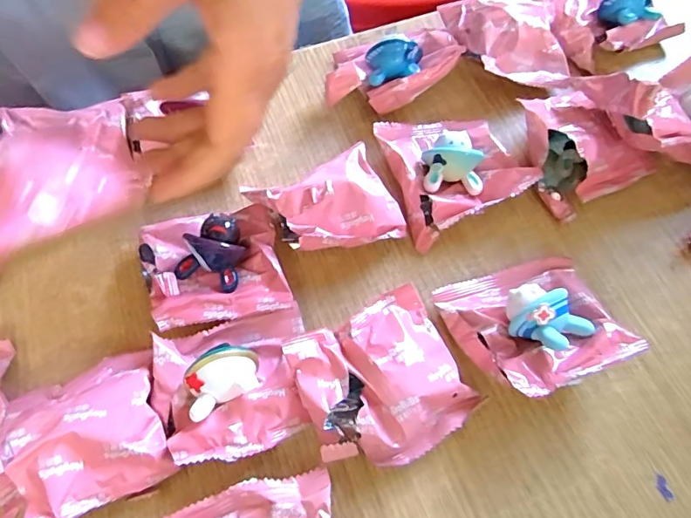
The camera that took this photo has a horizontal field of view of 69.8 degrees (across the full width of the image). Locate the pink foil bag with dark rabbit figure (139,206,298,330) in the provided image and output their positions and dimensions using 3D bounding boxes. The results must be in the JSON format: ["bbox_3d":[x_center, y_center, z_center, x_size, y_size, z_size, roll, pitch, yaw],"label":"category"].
[{"bbox_3d":[-0.070,0.001,0.254,0.069,0.027,0.062,-15,67,-6],"label":"pink foil bag with dark rabbit figure"}]

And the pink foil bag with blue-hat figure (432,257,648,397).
[{"bbox_3d":[0.092,0.029,0.240,0.073,0.037,0.066,-19,67,-8],"label":"pink foil bag with blue-hat figure"}]

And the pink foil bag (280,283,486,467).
[{"bbox_3d":[0.017,0.058,0.230,0.072,0.033,0.067,-26,68,-11],"label":"pink foil bag"}]

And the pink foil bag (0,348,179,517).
[{"bbox_3d":[-0.118,0.080,0.222,0.069,0.031,0.065,-19,67,-8],"label":"pink foil bag"}]

